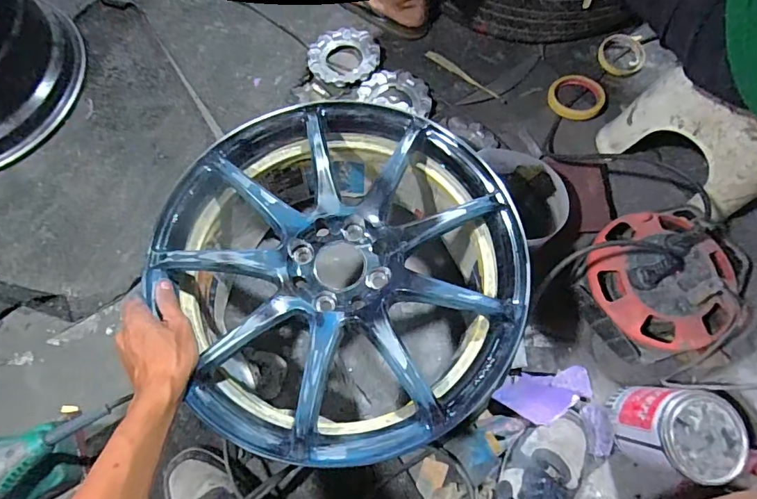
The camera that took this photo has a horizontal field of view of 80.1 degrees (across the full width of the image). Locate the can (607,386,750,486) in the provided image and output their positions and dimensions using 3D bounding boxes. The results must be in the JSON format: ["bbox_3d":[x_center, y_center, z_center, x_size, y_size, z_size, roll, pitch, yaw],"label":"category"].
[{"bbox_3d":[0.380,0.240,0.595,0.110,0.139,0.101,0,71,0],"label":"can"}]

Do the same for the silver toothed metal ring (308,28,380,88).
[{"bbox_3d":[-0.065,-0.364,0.850,0.134,0.020,0.126,0,71,0],"label":"silver toothed metal ring"}]

